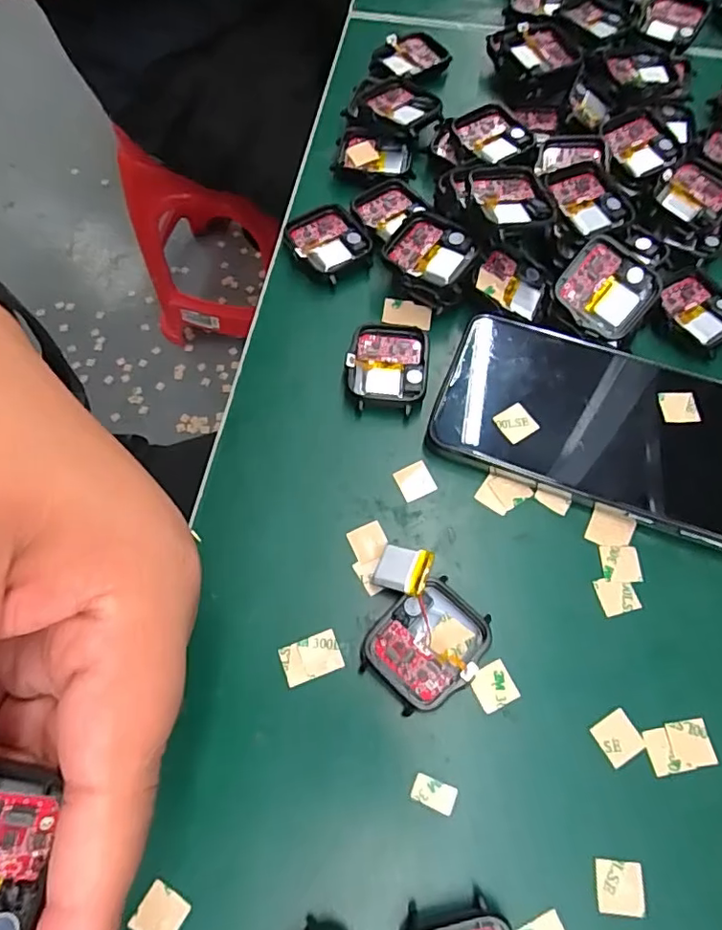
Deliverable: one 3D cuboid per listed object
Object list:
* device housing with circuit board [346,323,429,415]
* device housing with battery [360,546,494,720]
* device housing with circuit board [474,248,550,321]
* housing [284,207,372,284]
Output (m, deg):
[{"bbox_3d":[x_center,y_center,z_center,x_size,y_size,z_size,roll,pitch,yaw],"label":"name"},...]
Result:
[{"bbox_3d":[0.013,-0.047,0.268,0.037,0.009,0.044,6,68,3],"label":"device housing with circuit board"},{"bbox_3d":[0.024,0.065,0.219,0.047,0.014,0.056,17,69,7],"label":"device housing with battery"},{"bbox_3d":[0.076,-0.091,0.281,0.037,0.005,0.036,29,67,-11],"label":"device housing with circuit board"},{"bbox_3d":[-0.017,-0.118,0.299,0.038,0.010,0.041,-28,70,-11],"label":"housing"}]

